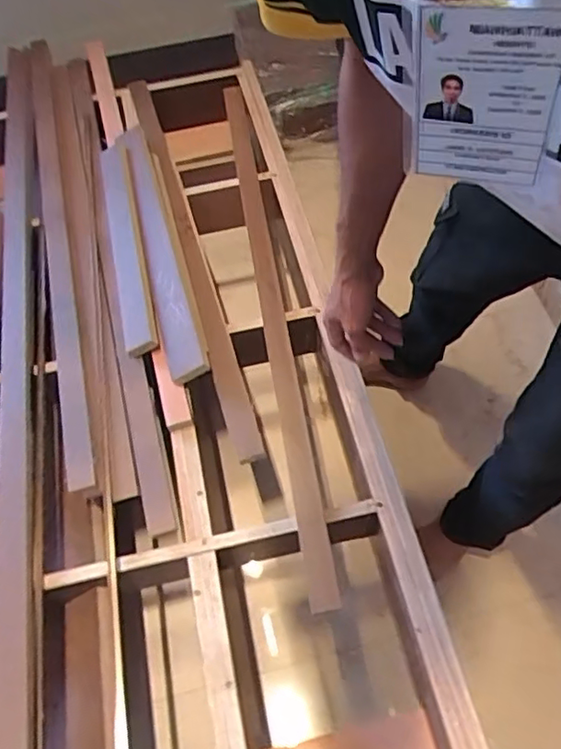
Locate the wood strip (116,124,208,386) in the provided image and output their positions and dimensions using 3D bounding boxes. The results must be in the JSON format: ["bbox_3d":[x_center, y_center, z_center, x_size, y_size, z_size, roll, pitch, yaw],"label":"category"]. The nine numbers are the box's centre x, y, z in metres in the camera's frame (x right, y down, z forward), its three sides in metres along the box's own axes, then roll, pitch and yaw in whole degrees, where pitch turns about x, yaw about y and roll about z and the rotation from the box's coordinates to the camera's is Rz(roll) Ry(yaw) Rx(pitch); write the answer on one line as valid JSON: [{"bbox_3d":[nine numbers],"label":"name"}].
[{"bbox_3d":[-0.229,-0.261,1.119,0.073,0.030,0.611,-15,59,-6],"label":"wood strip"}]

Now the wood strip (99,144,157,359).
[{"bbox_3d":[-0.296,-0.266,1.131,0.063,0.020,0.517,-13,58,-4],"label":"wood strip"}]

